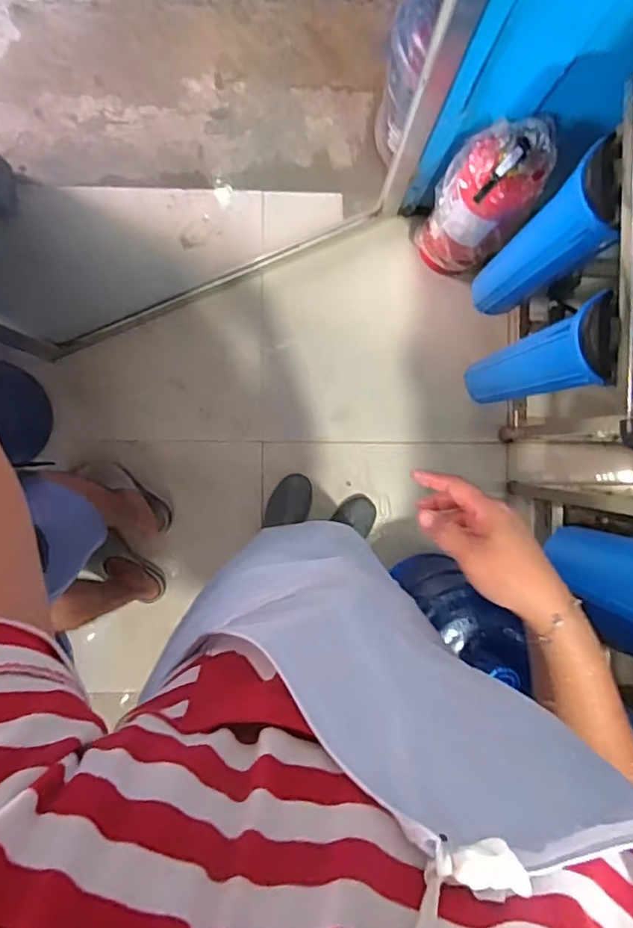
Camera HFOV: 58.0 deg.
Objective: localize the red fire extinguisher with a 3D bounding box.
[{"bbox_3d":[0.312,-0.504,1.113,0.156,0.411,0.143,0,92,-1],"label":"red fire extinguisher"}]

